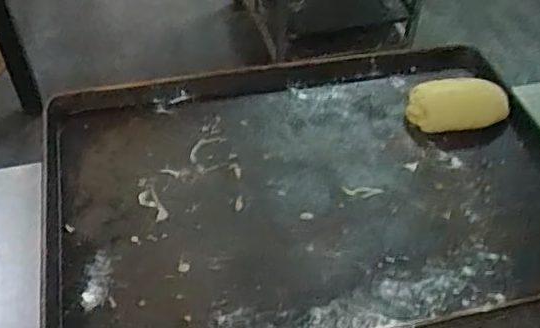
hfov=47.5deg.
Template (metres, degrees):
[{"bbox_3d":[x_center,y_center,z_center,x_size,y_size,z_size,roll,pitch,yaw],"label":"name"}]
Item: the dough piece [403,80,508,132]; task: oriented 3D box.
[{"bbox_3d":[0.240,-0.079,0.794,0.125,0.047,0.063,2,46,1],"label":"dough piece"}]

